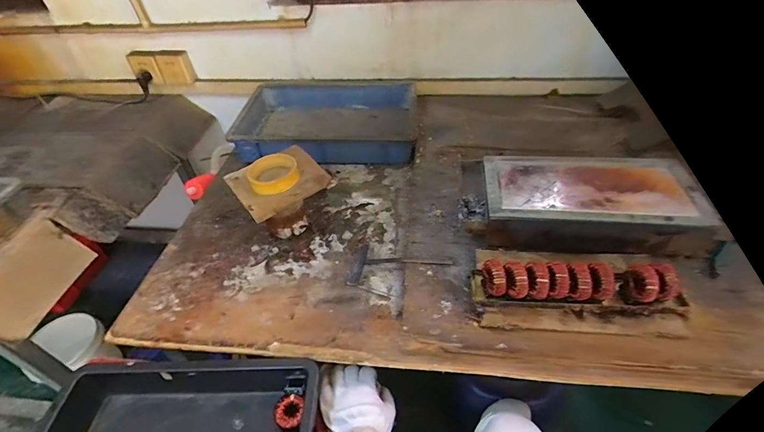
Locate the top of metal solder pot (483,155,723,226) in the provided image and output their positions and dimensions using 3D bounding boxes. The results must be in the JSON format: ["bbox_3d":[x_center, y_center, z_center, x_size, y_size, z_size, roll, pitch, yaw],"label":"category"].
[{"bbox_3d":[0.335,-0.049,0.627,0.318,0.021,0.150,1,48,14],"label":"top of metal solder pot"}]

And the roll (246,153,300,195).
[{"bbox_3d":[-0.196,-0.073,0.694,0.091,0.032,0.083,-15,44,-12],"label":"roll"}]

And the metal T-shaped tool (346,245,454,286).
[{"bbox_3d":[0.031,0.086,0.667,0.173,0.017,0.093,-4,40,22],"label":"metal T-shaped tool"}]

